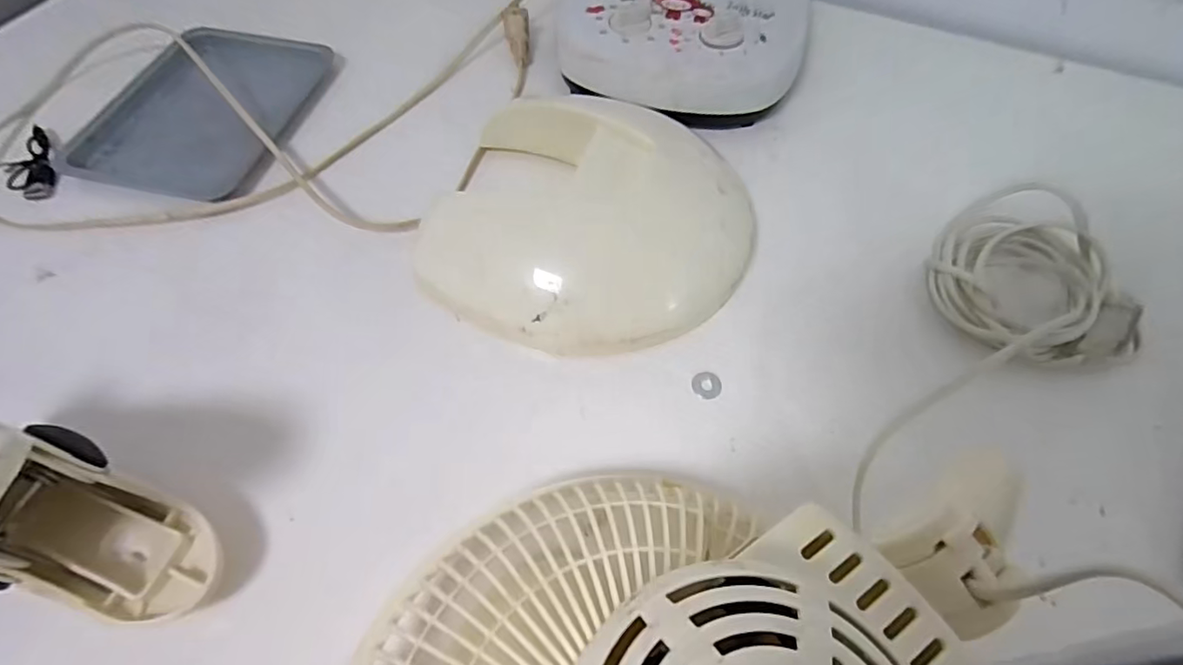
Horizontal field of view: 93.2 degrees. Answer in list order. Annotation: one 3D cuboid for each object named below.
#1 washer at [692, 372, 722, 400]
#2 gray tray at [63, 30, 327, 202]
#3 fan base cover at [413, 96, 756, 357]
[{"bbox_3d":[0.064,0.029,0.307,0.016,0.004,0.015,-1,68,1],"label":"washer"},{"bbox_3d":[-0.280,-0.171,0.412,0.132,0.011,0.174,10,60,5],"label":"gray tray"},{"bbox_3d":[0.000,-0.067,0.333,0.176,0.048,0.166,27,63,14],"label":"fan base cover"}]

